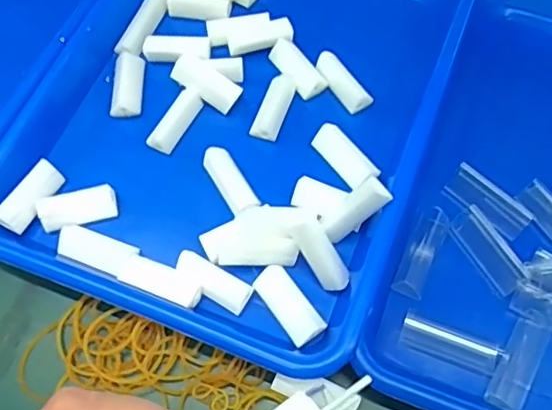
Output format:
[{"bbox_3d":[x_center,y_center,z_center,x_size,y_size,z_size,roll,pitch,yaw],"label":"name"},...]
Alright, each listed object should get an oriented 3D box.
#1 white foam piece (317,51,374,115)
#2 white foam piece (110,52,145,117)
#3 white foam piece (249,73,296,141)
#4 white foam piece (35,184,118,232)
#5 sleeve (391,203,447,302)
[{"bbox_3d":[0.046,-0.085,0.396,0.017,0.017,0.046,-30,67,-14],"label":"white foam piece"},{"bbox_3d":[-0.103,-0.084,0.396,0.020,0.014,0.046,-1,63,0],"label":"white foam piece"},{"bbox_3d":[-0.001,-0.066,0.387,0.018,0.008,0.049,17,65,9],"label":"white foam piece"},{"bbox_3d":[-0.123,0.002,0.353,0.047,0.017,0.016,-11,64,-5],"label":"white foam piece"},{"bbox_3d":[0.088,0.027,0.344,0.019,0.008,0.057,22,66,11],"label":"sleeve"}]

